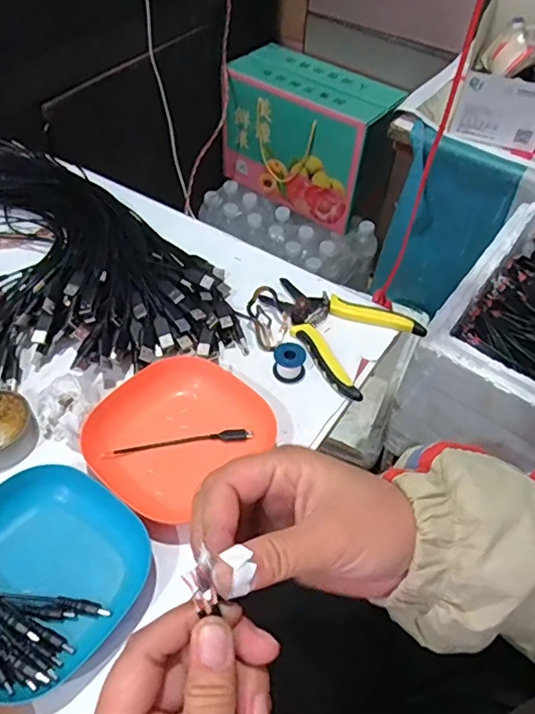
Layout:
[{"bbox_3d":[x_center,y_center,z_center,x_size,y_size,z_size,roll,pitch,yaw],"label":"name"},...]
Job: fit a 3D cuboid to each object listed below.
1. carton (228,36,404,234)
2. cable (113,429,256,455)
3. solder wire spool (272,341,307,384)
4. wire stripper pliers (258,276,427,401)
[{"bbox_3d":[0.083,-0.446,1.112,0.323,0.242,0.156,31,56,19],"label":"carton"},{"bbox_3d":[-0.070,0.072,0.464,0.115,0.007,0.011,-5,52,-8],"label":"cable"},{"bbox_3d":[0.021,0.005,0.512,0.030,0.025,0.029,2,51,-2],"label":"solder wire spool"},{"bbox_3d":[0.061,-0.032,0.551,0.152,0.018,0.114,34,57,21],"label":"wire stripper pliers"}]

